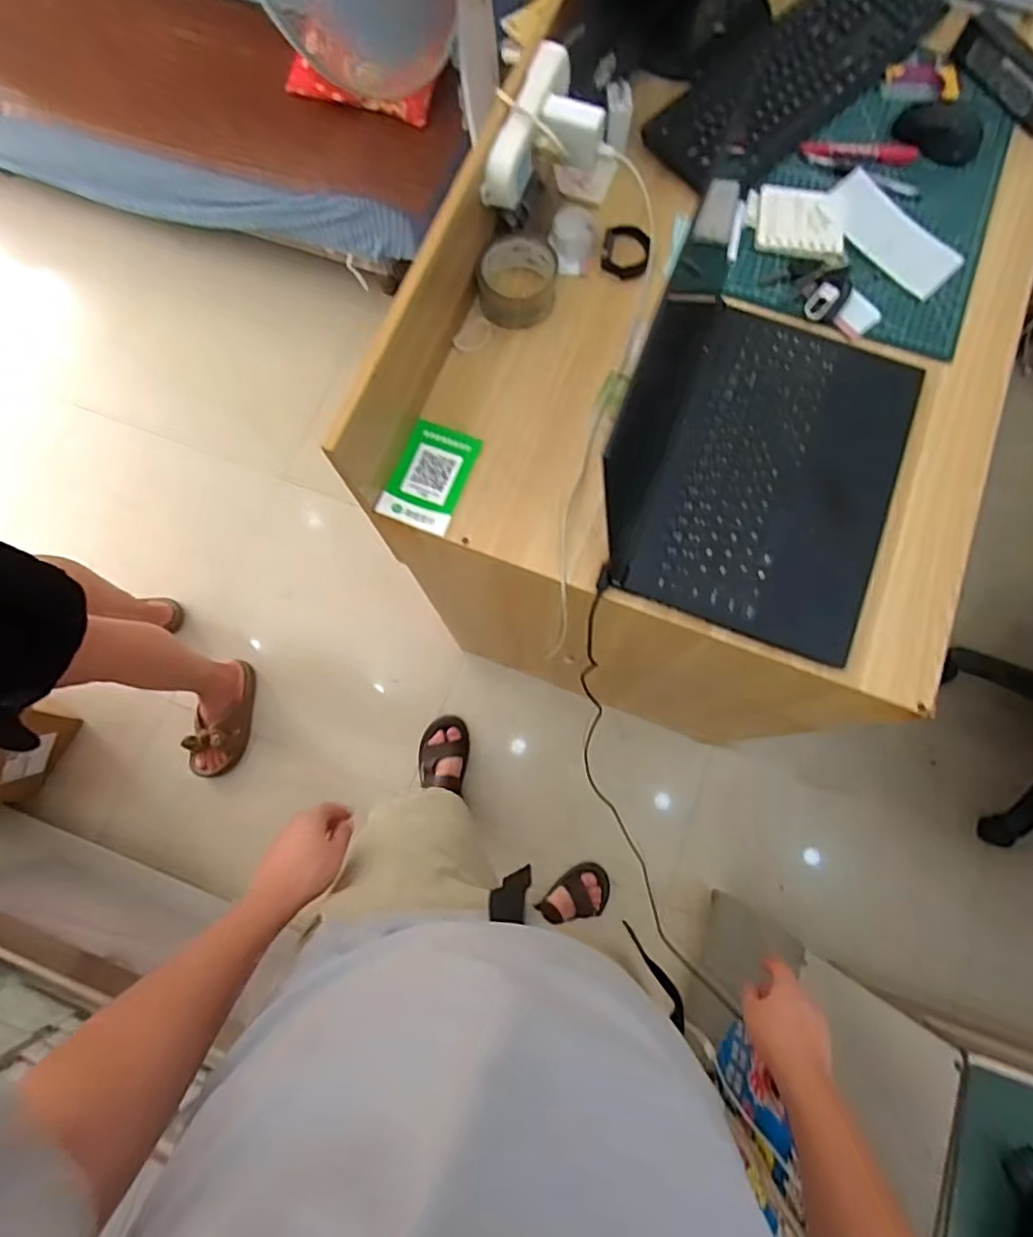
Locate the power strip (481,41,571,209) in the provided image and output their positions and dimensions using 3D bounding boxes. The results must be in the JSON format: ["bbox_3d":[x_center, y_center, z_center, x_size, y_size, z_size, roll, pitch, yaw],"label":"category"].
[{"bbox_3d":[0.013,-0.511,0.633,0.037,0.051,0.168,20,78,6],"label":"power strip"}]

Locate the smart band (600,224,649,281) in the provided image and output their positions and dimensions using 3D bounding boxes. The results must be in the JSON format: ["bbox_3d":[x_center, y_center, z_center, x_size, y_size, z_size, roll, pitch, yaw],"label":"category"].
[{"bbox_3d":[0.129,-0.432,0.711,0.054,0.014,0.072,9,77,3],"label":"smart band"}]

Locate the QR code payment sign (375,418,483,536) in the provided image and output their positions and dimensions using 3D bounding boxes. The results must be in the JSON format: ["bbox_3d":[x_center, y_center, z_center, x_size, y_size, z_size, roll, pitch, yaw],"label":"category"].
[{"bbox_3d":[-0.096,-0.157,0.668,0.080,0.008,0.119,20,78,6],"label":"QR code payment sign"}]

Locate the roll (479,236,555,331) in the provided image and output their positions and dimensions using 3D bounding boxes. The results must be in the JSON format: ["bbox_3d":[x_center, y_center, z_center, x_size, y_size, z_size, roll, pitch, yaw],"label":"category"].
[{"bbox_3d":[0.002,-0.388,0.699,0.087,0.042,0.092,0,77,1],"label":"roll"}]

